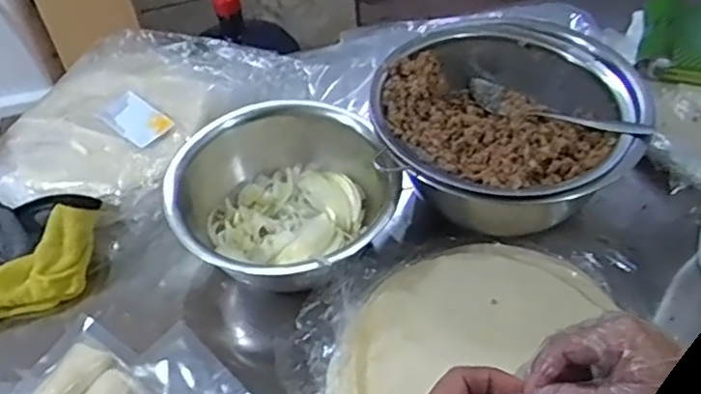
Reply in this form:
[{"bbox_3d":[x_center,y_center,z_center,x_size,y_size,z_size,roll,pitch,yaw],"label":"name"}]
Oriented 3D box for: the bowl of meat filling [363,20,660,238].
[{"bbox_3d":[0.128,-0.050,0.581,0.211,0.106,0.211,-2,47,3],"label":"bowl of meat filling"}]

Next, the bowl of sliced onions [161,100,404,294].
[{"bbox_3d":[-0.058,-0.001,0.572,0.149,0.104,0.183,10,48,14],"label":"bowl of sliced onions"}]

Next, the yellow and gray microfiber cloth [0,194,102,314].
[{"bbox_3d":[-0.290,0.054,0.586,0.123,0.066,0.115,-2,47,3],"label":"yellow and gray microfiber cloth"}]

